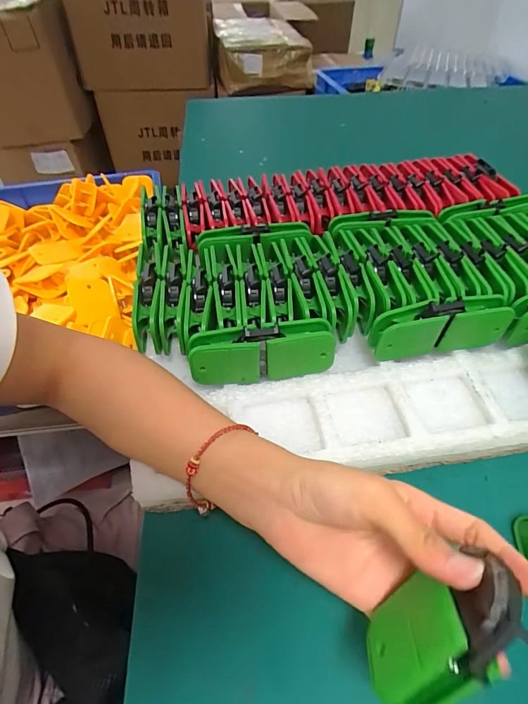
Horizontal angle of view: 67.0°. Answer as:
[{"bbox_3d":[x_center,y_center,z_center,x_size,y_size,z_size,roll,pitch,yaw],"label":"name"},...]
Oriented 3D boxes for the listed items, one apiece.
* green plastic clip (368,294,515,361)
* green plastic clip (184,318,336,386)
[{"bbox_3d":[0.149,-0.018,0.341,0.114,0.056,0.020,-8,48,-6],"label":"green plastic clip"},{"bbox_3d":[-0.002,0.003,0.324,0.112,0.052,0.024,-8,48,-6],"label":"green plastic clip"}]

